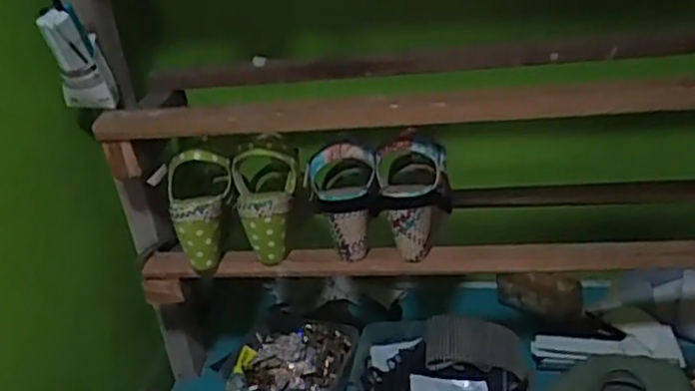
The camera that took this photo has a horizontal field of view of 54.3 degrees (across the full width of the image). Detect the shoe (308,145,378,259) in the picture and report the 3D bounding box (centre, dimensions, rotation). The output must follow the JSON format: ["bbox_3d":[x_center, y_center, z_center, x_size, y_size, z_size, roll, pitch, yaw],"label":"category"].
[{"bbox_3d":[-0.004,-0.002,0.799,0.078,0.134,0.106,-7,26,0],"label":"shoe"}]

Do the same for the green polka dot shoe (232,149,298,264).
[{"bbox_3d":[-0.094,0.012,0.802,0.072,0.124,0.066,-8,26,-3],"label":"green polka dot shoe"}]

